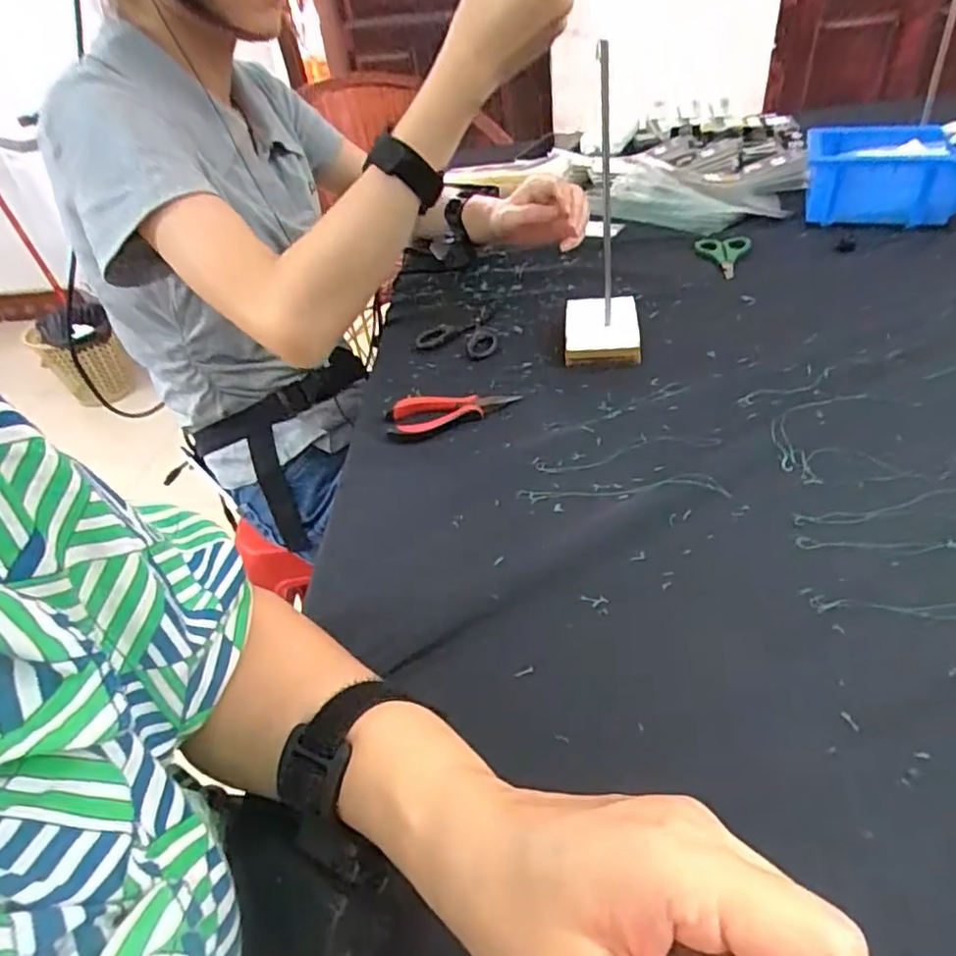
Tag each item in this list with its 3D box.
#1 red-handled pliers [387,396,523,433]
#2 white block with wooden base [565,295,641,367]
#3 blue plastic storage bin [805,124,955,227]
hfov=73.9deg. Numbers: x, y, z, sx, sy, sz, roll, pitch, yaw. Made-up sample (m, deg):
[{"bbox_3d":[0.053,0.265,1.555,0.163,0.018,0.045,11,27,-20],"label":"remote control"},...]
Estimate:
[{"bbox_3d":[-0.022,-0.059,0.560,0.113,0.015,0.039,-8,42,-1],"label":"red-handled pliers"},{"bbox_3d":[0.122,-0.148,0.627,0.069,0.020,0.108,1,43,9],"label":"white block with wooden base"},{"bbox_3d":[0.486,-0.359,0.755,0.185,0.081,0.113,12,45,20],"label":"blue plastic storage bin"}]

